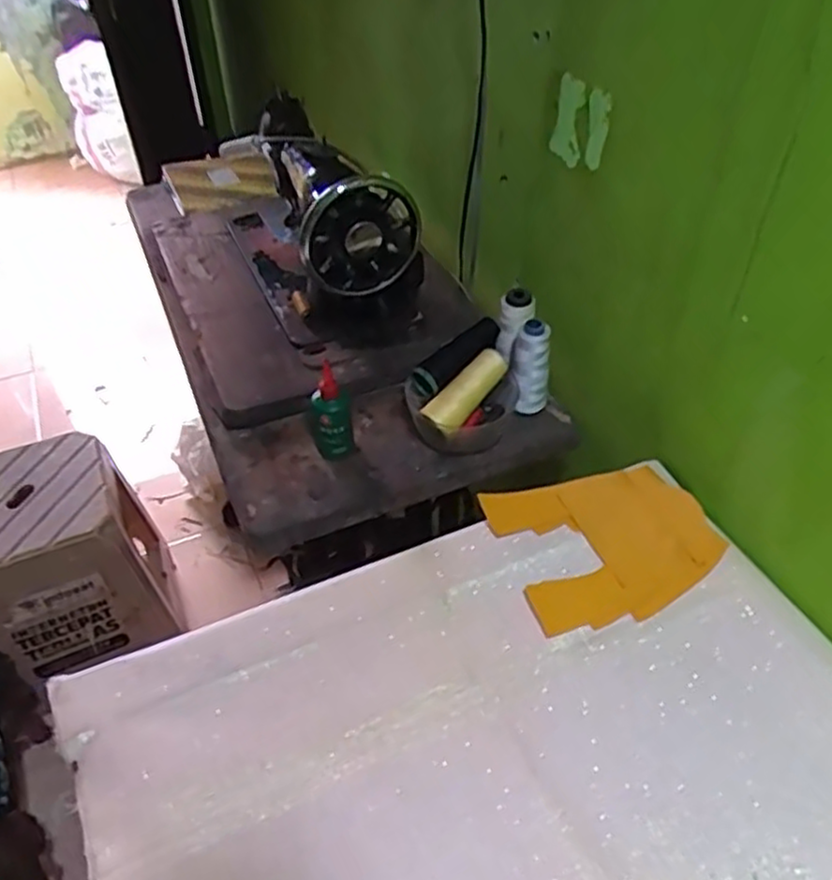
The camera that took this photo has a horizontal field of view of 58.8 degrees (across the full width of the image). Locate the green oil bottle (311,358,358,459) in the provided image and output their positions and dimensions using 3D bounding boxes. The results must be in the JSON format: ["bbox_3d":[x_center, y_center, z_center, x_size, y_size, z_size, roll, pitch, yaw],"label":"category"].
[{"bbox_3d":[-0.090,-0.026,0.788,0.043,0.100,0.039,-12,44,-11],"label":"green oil bottle"}]

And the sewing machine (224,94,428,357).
[{"bbox_3d":[-0.137,-0.300,0.985,0.175,0.225,0.398,-18,45,-16],"label":"sewing machine"}]

